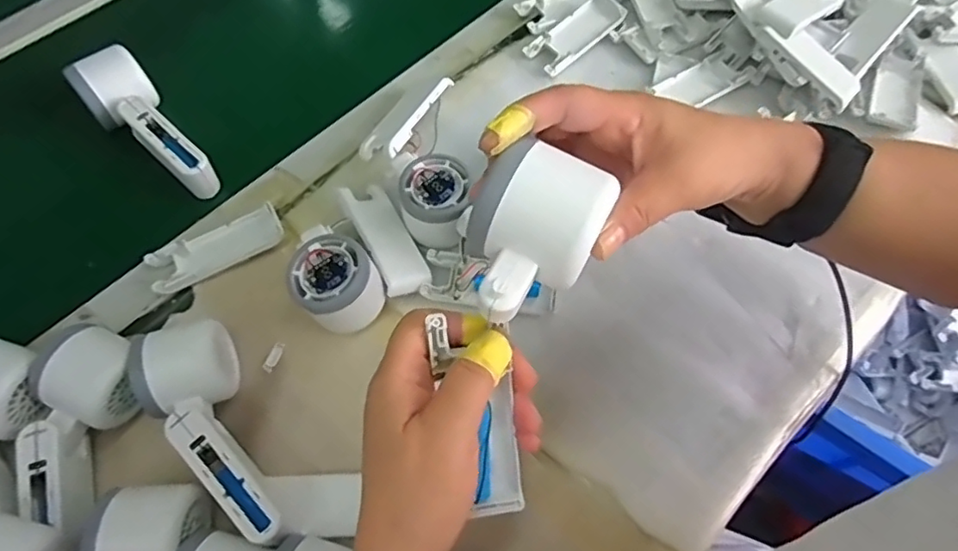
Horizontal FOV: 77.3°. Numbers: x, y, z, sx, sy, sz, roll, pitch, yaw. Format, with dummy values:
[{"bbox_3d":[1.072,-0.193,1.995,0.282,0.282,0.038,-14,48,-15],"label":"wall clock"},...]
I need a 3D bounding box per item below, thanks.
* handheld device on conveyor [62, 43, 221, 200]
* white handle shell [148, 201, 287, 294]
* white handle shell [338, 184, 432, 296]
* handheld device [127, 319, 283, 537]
[{"bbox_3d":[-0.288,-0.129,0.518,0.055,0.044,0.157,-38,69,-19],"label":"handheld device on conveyor"},{"bbox_3d":[-0.212,-0.021,0.488,0.105,0.016,0.041,-24,65,-13],"label":"white handle shell"},{"bbox_3d":[-0.075,-0.030,0.485,0.037,0.028,0.101,-24,65,-13],"label":"white handle shell"},{"bbox_3d":[-0.179,0.108,0.401,0.063,0.054,0.161,-24,66,-10],"label":"handheld device"}]

